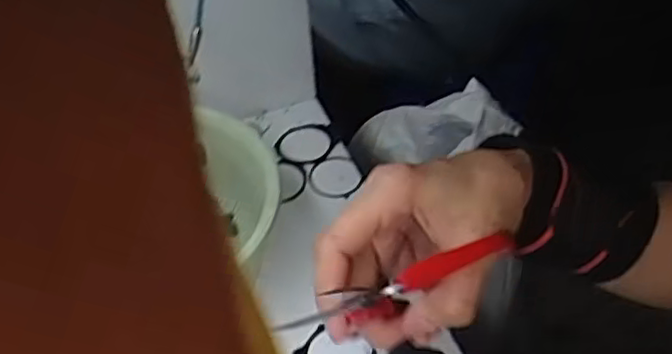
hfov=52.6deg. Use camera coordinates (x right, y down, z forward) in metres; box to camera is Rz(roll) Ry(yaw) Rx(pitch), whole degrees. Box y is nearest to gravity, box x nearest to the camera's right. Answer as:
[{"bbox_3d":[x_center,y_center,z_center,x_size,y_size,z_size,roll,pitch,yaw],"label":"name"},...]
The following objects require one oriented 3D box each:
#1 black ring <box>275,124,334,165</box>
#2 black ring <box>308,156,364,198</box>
[{"bbox_3d":[-0.026,-0.028,0.565,0.049,0.008,0.048,-8,43,1],"label":"black ring"},{"bbox_3d":[0.000,-0.001,0.534,0.043,0.004,0.046,-3,45,3],"label":"black ring"}]

